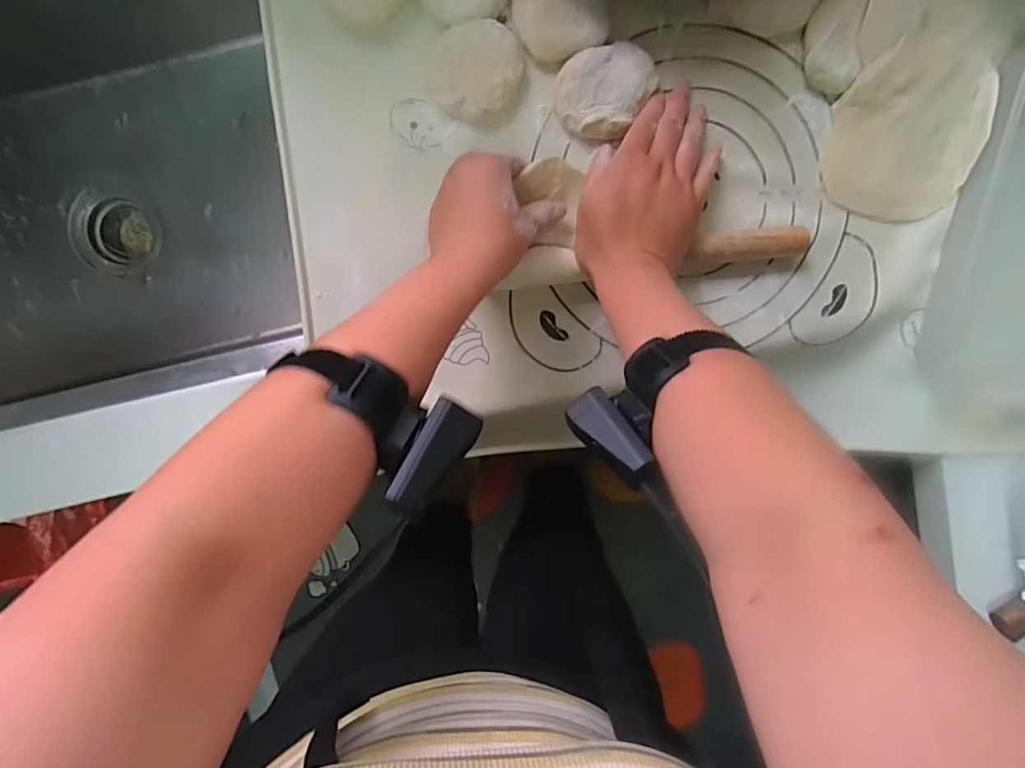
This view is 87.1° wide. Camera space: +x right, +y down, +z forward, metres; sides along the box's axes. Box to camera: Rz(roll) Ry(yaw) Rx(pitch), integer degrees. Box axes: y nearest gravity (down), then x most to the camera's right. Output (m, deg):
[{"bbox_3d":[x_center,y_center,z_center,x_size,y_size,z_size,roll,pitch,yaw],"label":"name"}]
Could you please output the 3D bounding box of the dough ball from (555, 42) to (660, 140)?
[{"bbox_3d":[0.076,-0.246,0.448,0.067,0.022,0.079,38,95,-6],"label":"dough ball"}]

